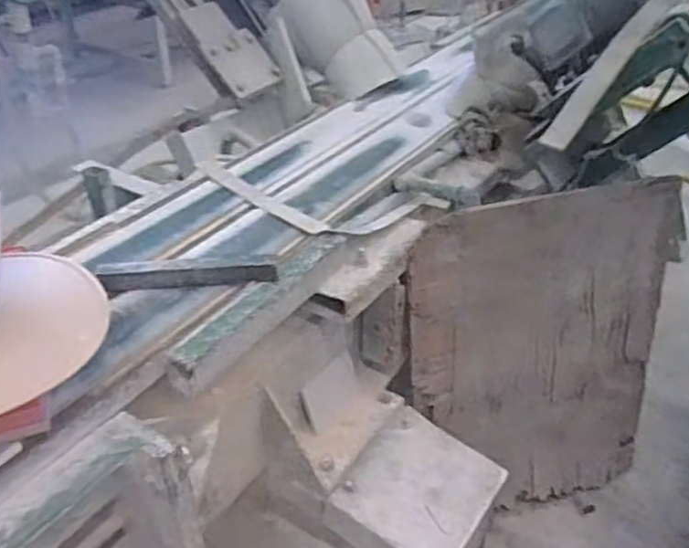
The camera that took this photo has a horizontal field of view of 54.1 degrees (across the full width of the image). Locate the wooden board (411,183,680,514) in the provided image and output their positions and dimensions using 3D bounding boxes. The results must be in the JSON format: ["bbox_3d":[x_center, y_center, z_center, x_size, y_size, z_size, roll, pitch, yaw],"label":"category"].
[{"bbox_3d":[0.395,0.178,1.364,0.525,0.730,0.034,-9,28,-8],"label":"wooden board"}]

